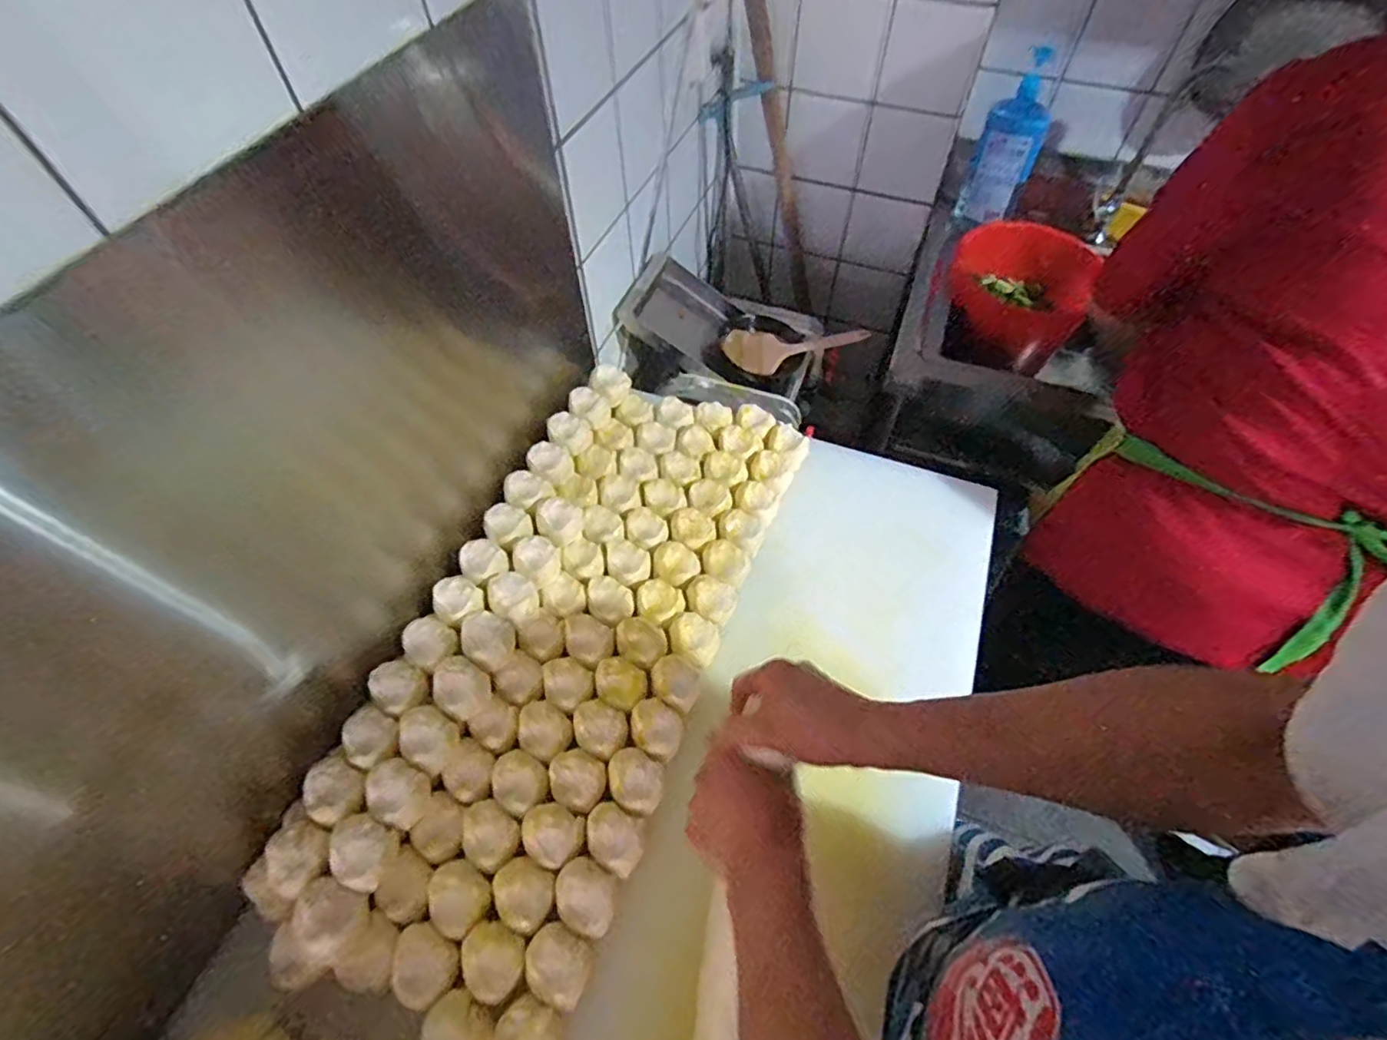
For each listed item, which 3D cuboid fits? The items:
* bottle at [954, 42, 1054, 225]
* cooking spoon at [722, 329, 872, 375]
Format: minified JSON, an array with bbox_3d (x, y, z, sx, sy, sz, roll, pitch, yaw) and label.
[{"bbox_3d":[0.580,-0.687,1.139,0.105,0.255,0.061,31,62,18],"label":"bottle"},{"bbox_3d":[0.161,-0.287,1.018,0.218,0.044,0.084,-3,56,13],"label":"cooking spoon"}]

